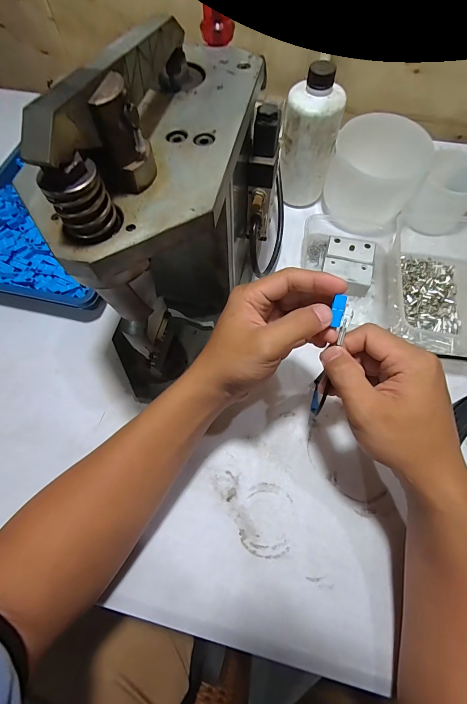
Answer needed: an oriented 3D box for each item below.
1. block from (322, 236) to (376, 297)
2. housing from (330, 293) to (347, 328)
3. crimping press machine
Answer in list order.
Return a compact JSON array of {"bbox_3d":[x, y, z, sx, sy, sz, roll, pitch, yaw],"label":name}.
[{"bbox_3d":[0.153,-0.114,0.418,0.061,0.029,0.076,13,67,8],"label":"block"},{"bbox_3d":[0.081,-0.031,0.239,0.010,0.004,0.025,11,100,7],"label":"housing"},{"bbox_3d":[-0.036,-0.116,0.280,0.097,0.252,0.239,25,69,12],"label":"crimping press machine"}]

